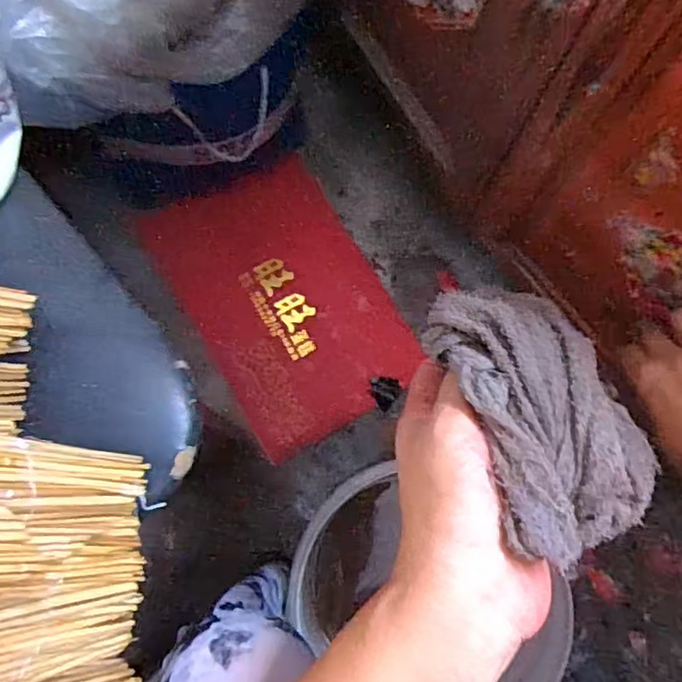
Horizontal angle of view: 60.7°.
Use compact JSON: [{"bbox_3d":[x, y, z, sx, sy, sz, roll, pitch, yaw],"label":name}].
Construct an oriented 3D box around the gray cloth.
[{"bbox_3d":[0.086,0.028,0.245,0.066,0.032,0.115,-19,80,-5],"label":"gray cloth"}]

